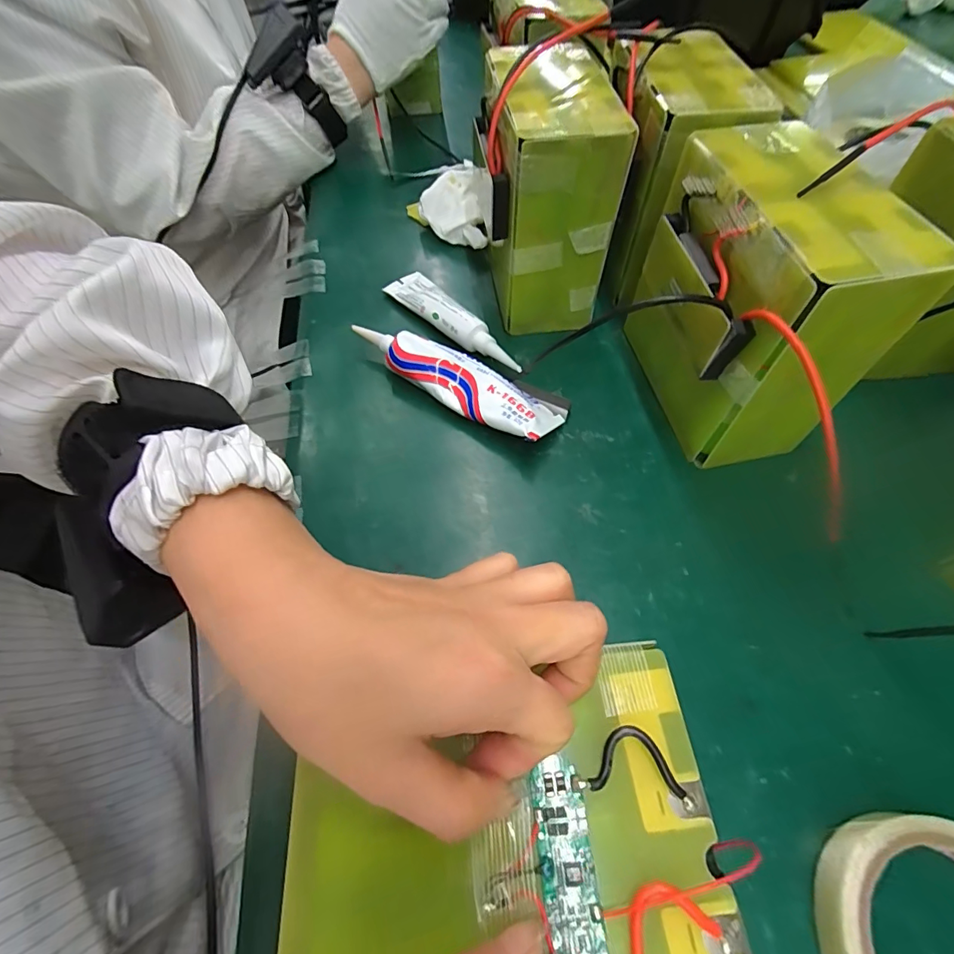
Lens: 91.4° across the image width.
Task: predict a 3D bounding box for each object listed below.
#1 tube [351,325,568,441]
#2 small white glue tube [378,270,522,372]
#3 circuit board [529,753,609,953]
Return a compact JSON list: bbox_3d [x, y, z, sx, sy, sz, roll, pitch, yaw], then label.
[{"bbox_3d":[-0.019,-0.071,0.349,0.170,0.035,0.045,27,63,17],"label":"tube"},{"bbox_3d":[-0.021,-0.133,0.381,0.032,0.014,0.146,-38,65,-19],"label":"small white glue tube"},{"bbox_3d":[0.029,0.128,0.149,0.017,0.004,0.062,-7,57,-1],"label":"circuit board"}]

